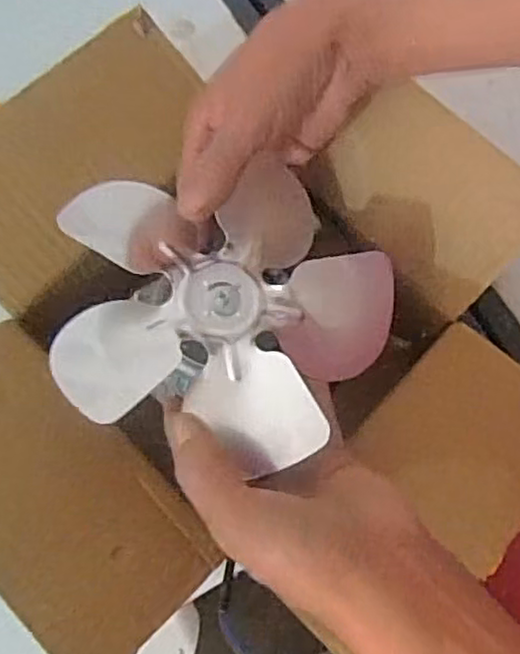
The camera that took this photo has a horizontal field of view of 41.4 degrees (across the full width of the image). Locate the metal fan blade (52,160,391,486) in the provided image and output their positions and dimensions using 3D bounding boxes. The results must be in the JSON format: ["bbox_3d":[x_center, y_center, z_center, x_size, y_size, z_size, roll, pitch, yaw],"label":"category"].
[{"bbox_3d":[-0.017,-0.018,0.389,0.173,0.058,0.172,13,71,3],"label":"metal fan blade"}]

